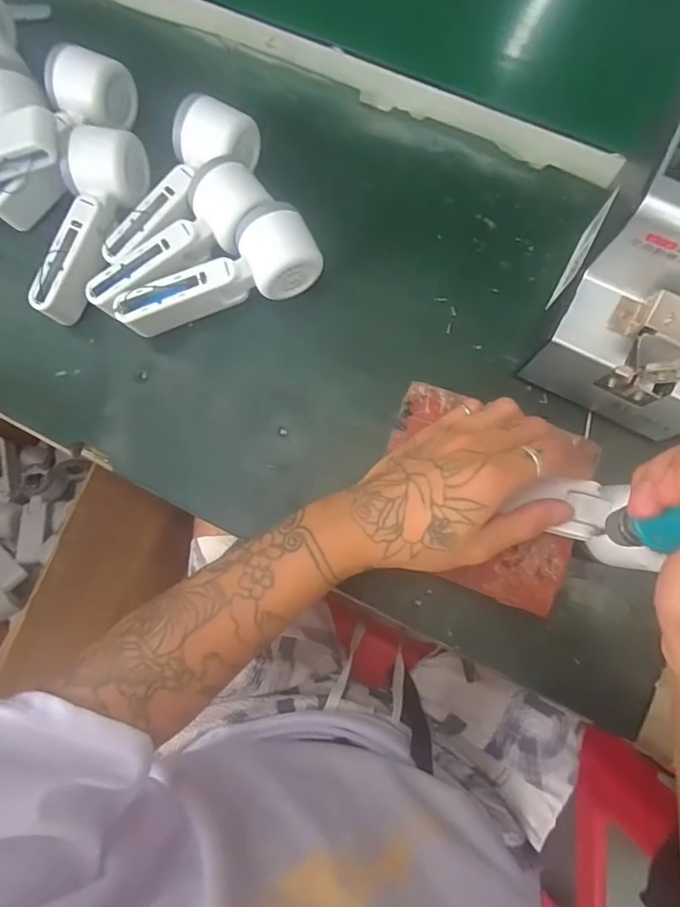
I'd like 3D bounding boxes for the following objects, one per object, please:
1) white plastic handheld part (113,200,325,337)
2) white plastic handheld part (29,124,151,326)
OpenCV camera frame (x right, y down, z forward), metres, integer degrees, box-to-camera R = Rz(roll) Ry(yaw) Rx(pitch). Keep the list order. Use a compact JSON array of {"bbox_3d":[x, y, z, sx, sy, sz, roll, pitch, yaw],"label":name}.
[{"bbox_3d":[-0.098,-0.142,0.392,0.167,0.053,0.061,-24,79,-1],"label":"white plastic handheld part"},{"bbox_3d":[-0.207,-0.187,0.403,0.052,0.057,0.161,9,80,5],"label":"white plastic handheld part"}]

